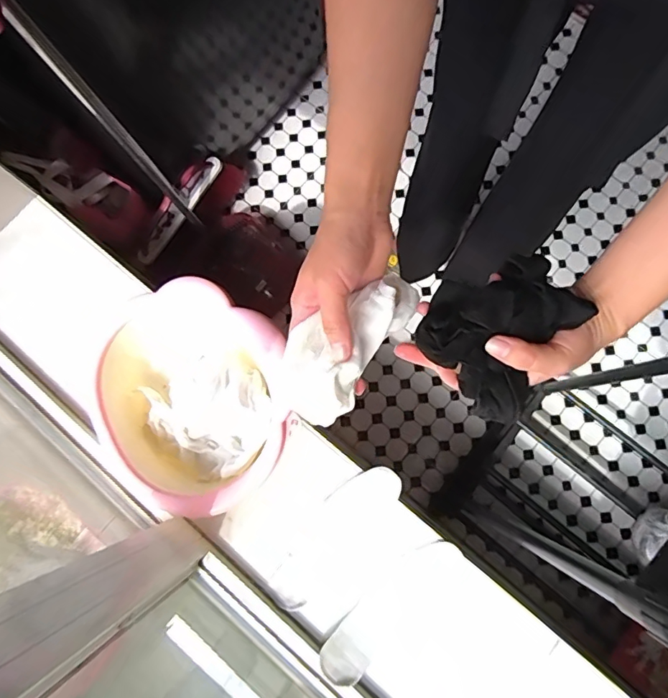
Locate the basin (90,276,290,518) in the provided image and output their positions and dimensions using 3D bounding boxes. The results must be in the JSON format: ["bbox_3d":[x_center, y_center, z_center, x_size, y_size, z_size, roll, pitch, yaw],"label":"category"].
[{"bbox_3d":[-0.195,0.063,0.712,0.287,0.107,0.266,0,79,1],"label":"basin"}]

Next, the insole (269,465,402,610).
[{"bbox_3d":[-0.001,0.271,0.731,0.075,0.014,0.243,43,83,8],"label":"insole"}]

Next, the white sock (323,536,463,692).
[{"bbox_3d":[0.082,0.363,0.699,0.238,0.028,0.075,-40,81,-6],"label":"white sock"}]

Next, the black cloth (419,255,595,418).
[{"bbox_3d":[0.123,-0.017,0.370,0.098,0.058,0.111,34,82,7],"label":"black cloth"}]

